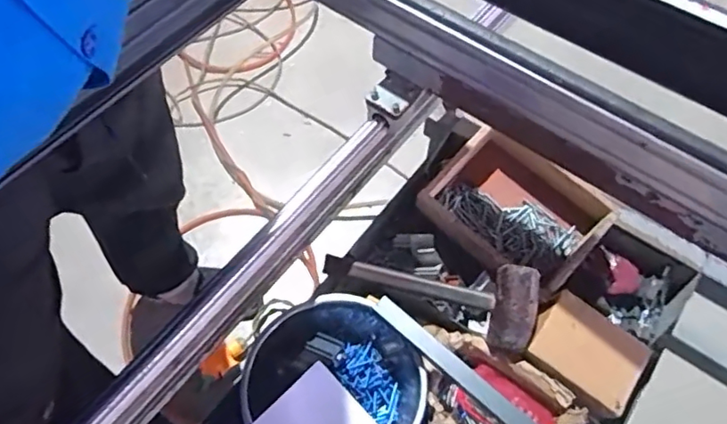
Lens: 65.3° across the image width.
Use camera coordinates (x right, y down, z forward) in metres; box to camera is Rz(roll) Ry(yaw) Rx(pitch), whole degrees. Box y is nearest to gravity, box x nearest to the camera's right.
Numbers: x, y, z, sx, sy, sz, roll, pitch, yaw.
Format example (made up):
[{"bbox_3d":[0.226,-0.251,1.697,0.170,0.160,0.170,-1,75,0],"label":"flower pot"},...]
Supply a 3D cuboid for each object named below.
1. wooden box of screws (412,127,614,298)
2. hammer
[{"bbox_3d":[0.206,0.001,0.782,0.224,0.059,0.165,40,66,20],"label":"wooden box of screws"},{"bbox_3d":[0.086,0.098,0.728,0.269,0.058,0.102,11,59,20],"label":"hammer"}]

